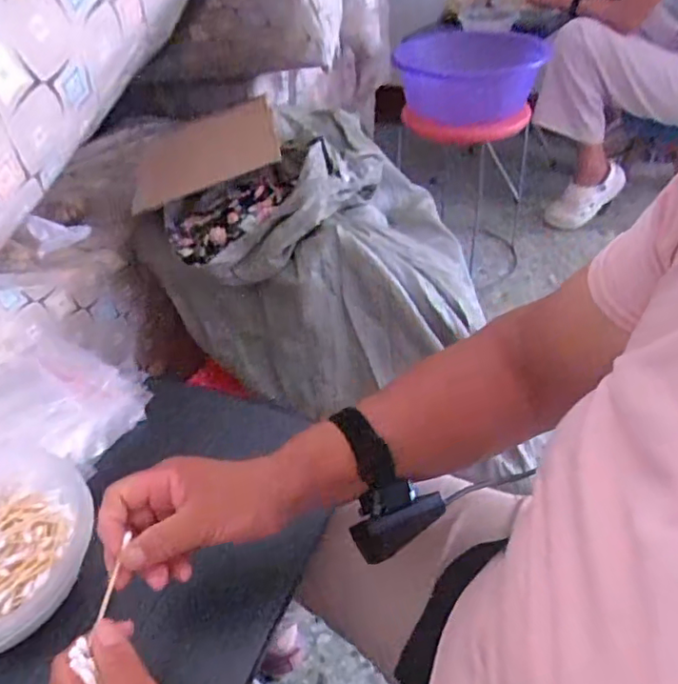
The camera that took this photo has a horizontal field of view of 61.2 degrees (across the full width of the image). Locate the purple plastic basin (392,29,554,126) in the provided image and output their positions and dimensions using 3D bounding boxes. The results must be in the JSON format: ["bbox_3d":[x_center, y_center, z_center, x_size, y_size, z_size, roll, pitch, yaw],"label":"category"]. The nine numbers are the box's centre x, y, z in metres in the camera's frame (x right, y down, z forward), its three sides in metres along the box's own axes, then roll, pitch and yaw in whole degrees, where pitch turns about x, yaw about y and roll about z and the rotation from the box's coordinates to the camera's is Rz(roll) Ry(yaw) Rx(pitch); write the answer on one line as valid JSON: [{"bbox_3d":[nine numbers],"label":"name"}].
[{"bbox_3d":[0.322,-0.696,1.483,0.344,0.136,0.401,-2,40,3],"label":"purple plastic basin"}]

